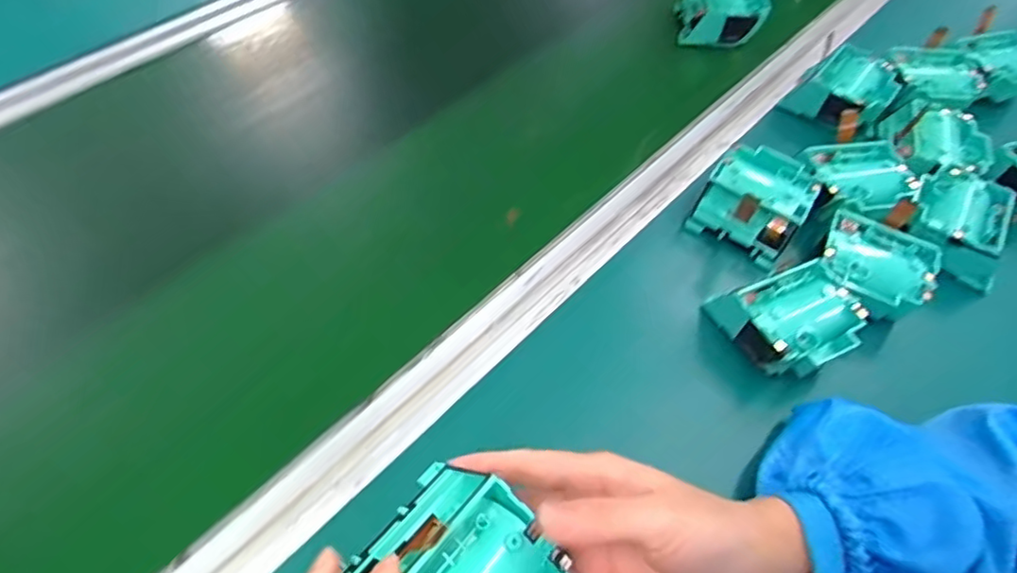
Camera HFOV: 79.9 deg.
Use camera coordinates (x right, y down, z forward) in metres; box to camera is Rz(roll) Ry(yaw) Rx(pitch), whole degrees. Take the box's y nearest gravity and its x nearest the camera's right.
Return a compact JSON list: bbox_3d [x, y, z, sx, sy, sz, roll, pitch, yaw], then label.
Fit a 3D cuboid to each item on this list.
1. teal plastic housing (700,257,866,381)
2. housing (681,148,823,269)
[{"bbox_3d":[0.189,0.022,0.407,0.077,0.032,0.068,-16,59,-14],"label":"teal plastic housing"},{"bbox_3d":[0.191,-0.067,0.472,0.073,0.042,0.079,29,59,14],"label":"housing"}]

